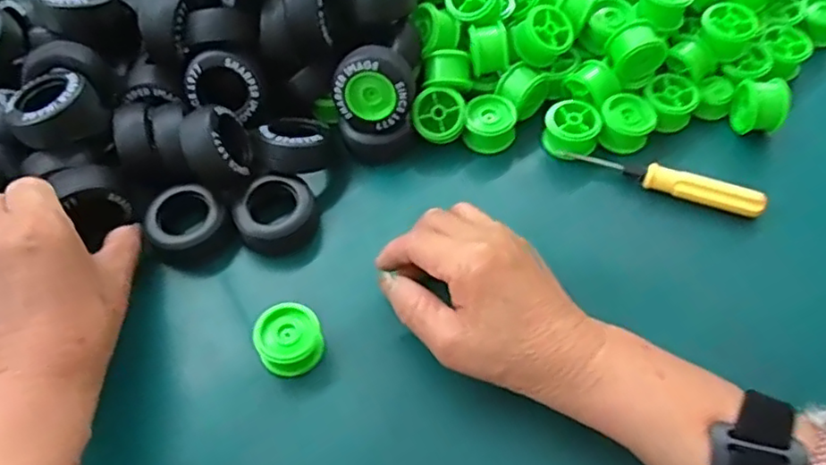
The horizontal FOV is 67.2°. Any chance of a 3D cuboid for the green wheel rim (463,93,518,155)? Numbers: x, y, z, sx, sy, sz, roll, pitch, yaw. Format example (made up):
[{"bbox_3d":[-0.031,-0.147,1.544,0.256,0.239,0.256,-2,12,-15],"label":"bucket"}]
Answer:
[{"bbox_3d":[0.051,-0.071,0.405,0.032,0.023,0.033,5,58,6],"label":"green wheel rim"}]

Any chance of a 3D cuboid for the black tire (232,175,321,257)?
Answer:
[{"bbox_3d":[-0.083,-0.011,0.379,0.048,0.025,0.041,-24,60,-11],"label":"black tire"}]

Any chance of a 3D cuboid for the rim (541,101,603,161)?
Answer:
[{"bbox_3d":[0.101,-0.065,0.397,0.033,0.024,0.030,-32,62,-16],"label":"rim"}]

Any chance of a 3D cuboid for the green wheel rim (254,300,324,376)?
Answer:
[{"bbox_3d":[-0.065,0.058,0.334,0.033,0.031,0.032,-1,58,2],"label":"green wheel rim"}]

